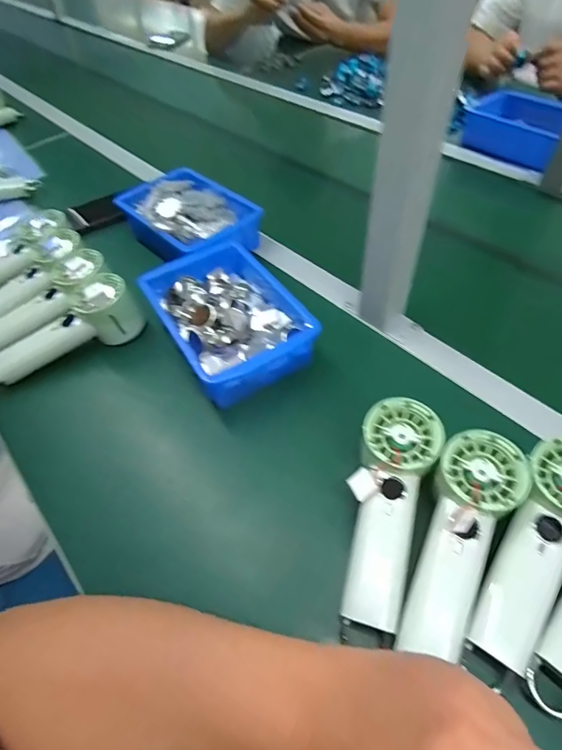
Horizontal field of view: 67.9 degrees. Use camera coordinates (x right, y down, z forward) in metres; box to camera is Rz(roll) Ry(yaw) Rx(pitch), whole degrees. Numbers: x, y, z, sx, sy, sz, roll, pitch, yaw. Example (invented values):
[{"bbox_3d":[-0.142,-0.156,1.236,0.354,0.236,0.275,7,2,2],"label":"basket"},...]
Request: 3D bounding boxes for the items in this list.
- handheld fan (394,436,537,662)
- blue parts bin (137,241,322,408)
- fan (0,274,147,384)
[{"bbox_3d":[0.135,0.121,0.315,0.059,0.034,0.166,22,72,20],"label":"handheld fan"},{"bbox_3d":[-0.060,-0.070,0.491,0.145,0.051,0.200,-27,55,-16],"label":"blue parts bin"},{"bbox_3d":[-0.259,-0.048,0.487,0.191,0.065,0.057,-30,56,-17],"label":"fan"}]

